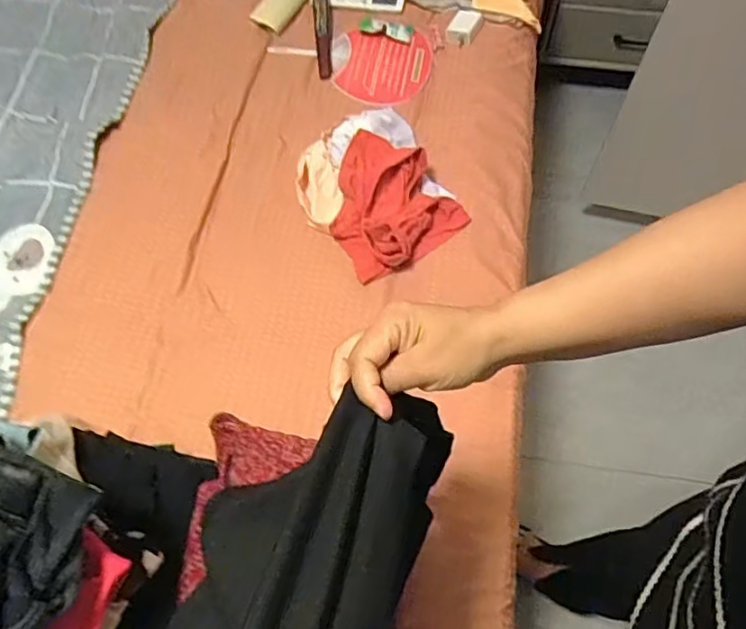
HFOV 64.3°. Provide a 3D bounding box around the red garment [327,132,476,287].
[{"bbox_3d":[0.014,-0.183,0.953,0.195,0.062,0.223,-34,67,-15],"label":"red garment"}]

